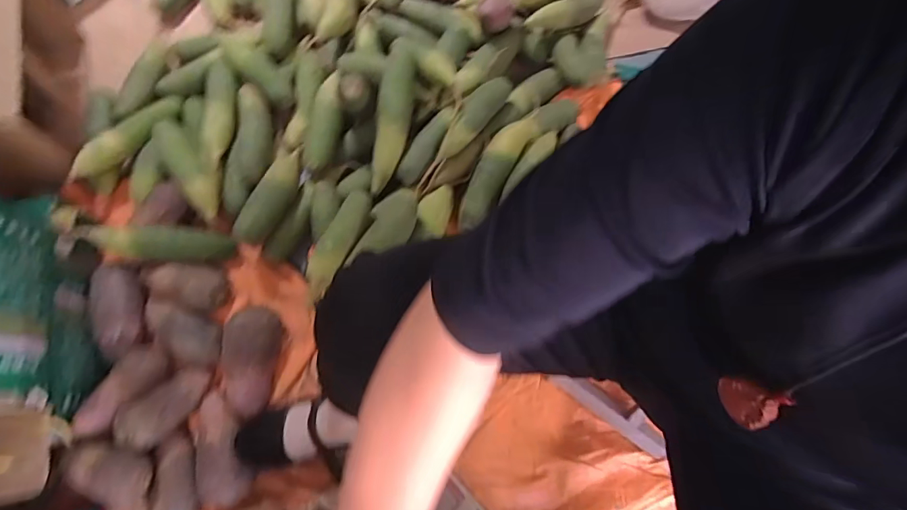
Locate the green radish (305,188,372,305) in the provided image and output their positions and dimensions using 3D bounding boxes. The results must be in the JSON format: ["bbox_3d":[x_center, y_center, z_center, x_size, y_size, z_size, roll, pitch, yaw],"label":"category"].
[{"bbox_3d":[-0.189,-0.018,0.741,0.052,0.051,0.182,29,72,7],"label":"green radish"}]

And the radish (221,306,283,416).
[{"bbox_3d":[-0.314,0.162,0.703,0.074,0.063,0.162,3,70,-2],"label":"radish"}]

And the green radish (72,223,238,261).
[{"bbox_3d":[-0.480,-0.021,0.742,0.220,0.047,0.046,6,68,-27],"label":"green radish"}]

